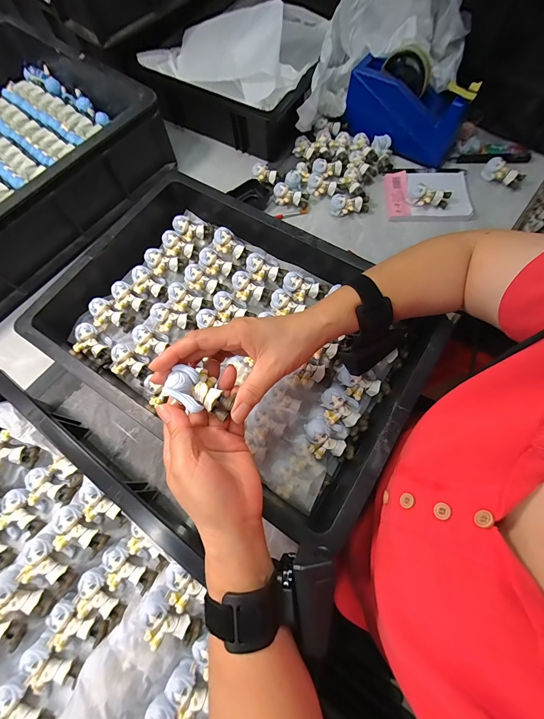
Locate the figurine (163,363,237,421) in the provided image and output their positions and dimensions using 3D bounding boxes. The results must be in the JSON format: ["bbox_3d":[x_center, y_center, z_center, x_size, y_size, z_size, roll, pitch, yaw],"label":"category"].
[{"bbox_3d":[-0.059,0.029,0.258,0.055,0.029,0.035,32,74,13],"label":"figurine"}]

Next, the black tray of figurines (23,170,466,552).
[{"bbox_3d":[-0.047,-0.040,0.386,0.439,0.075,0.297,31,74,12],"label":"black tray of figurines"}]

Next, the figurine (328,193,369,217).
[{"bbox_3d":[0.131,-0.260,0.512,0.064,0.031,0.030,5,70,4],"label":"figurine"}]

